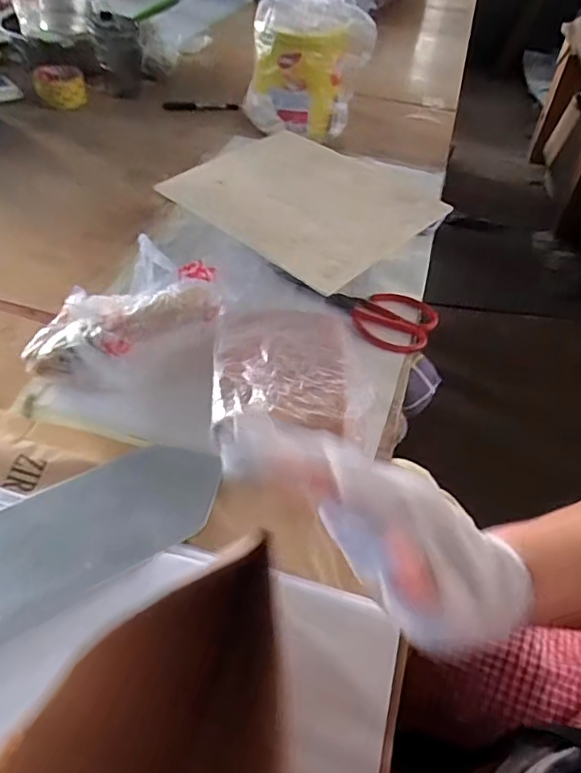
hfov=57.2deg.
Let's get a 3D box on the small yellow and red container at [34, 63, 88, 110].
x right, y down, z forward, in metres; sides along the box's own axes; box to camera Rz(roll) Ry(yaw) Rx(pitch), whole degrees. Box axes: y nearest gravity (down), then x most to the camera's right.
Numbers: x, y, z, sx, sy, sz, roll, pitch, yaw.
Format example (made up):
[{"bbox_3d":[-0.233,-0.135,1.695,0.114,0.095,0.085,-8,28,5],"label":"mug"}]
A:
[{"bbox_3d":[-0.426,-0.557,0.988,0.087,0.046,0.090,-12,49,-16],"label":"small yellow and red container"}]

